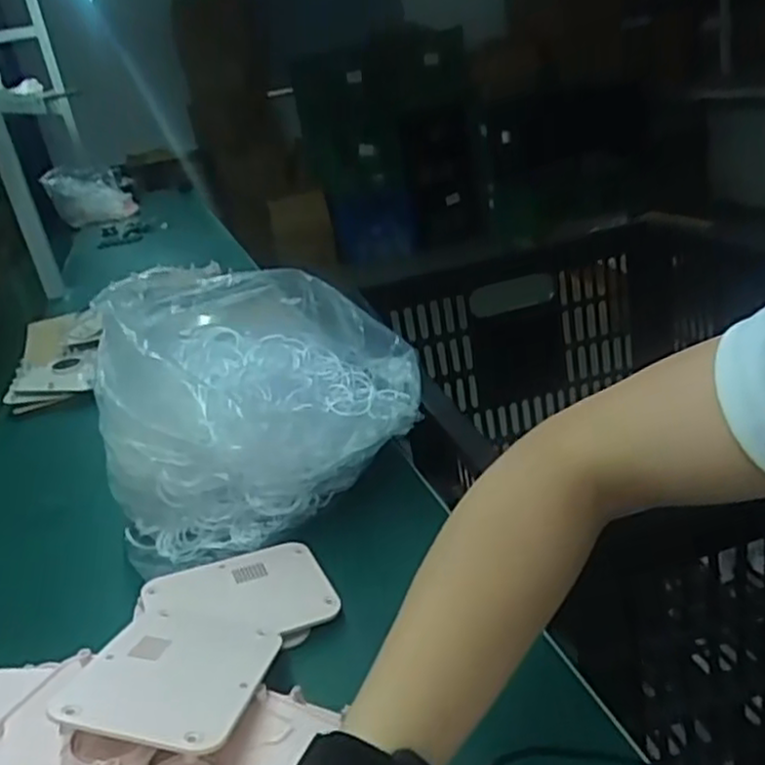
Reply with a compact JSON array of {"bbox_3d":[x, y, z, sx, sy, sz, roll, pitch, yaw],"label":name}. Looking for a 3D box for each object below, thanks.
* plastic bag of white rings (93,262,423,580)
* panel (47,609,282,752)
[{"bbox_3d":[-0.100,0.021,0.653,0.265,0.188,0.202,-10,22,1],"label":"plastic bag of white rings"},{"bbox_3d":[-0.119,0.167,0.432,0.097,0.007,0.122,8,9,7],"label":"panel"}]

